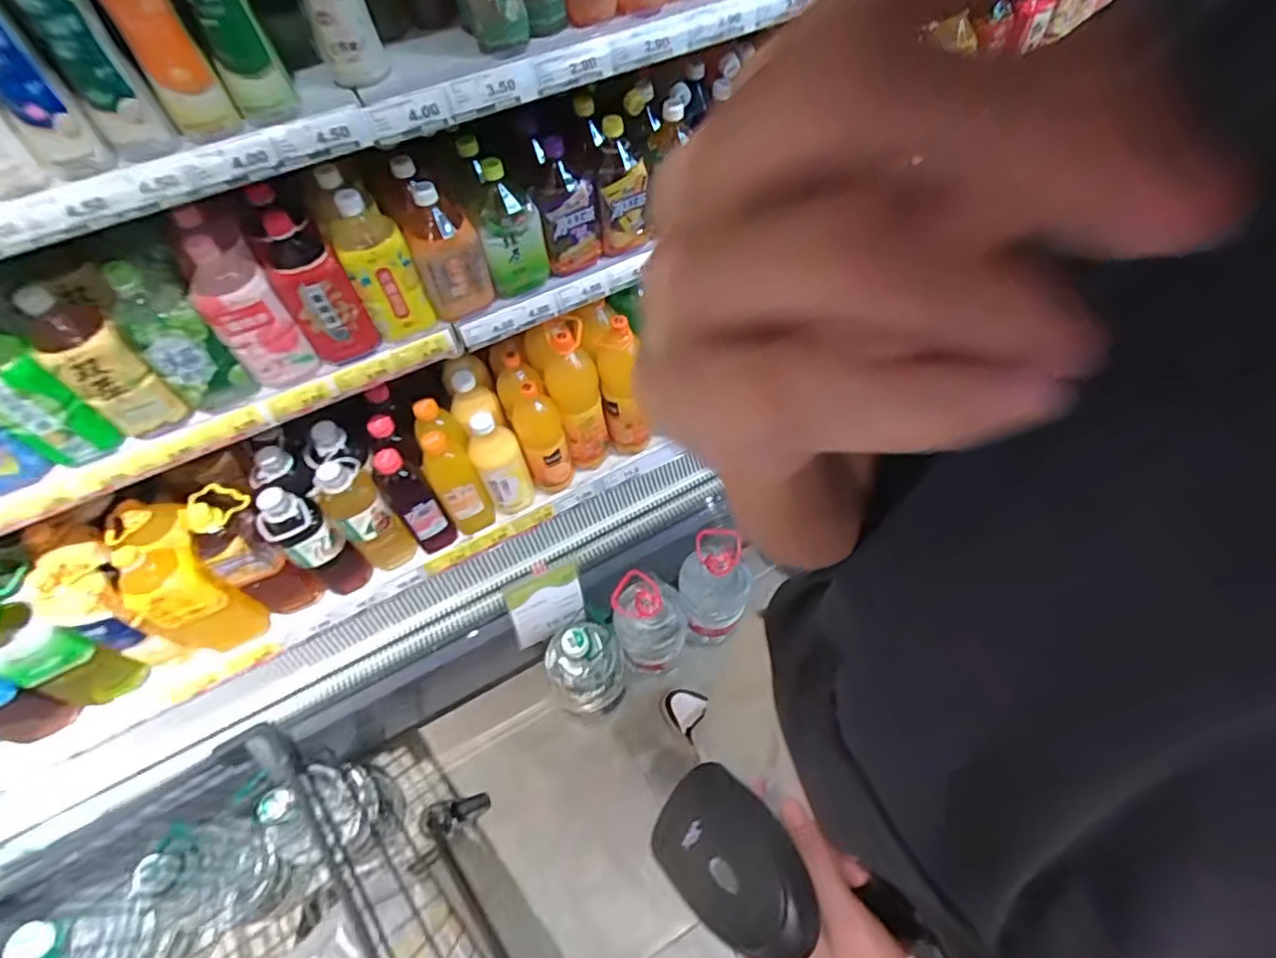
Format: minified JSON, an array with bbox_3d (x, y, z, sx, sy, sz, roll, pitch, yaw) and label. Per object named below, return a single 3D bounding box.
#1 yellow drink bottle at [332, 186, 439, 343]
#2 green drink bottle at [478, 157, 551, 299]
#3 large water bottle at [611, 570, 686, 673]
[{"bbox_3d":[-0.359,-0.300,0.819,0.084,0.206,0.076,-28,59,-15],"label":"yellow drink bottle"},{"bbox_3d":[-0.183,-0.364,0.869,0.082,0.200,0.068,-2,56,2],"label":"green drink bottle"},{"bbox_3d":[0.025,0.306,1.285,0.147,0.279,0.139,1,56,4],"label":"large water bottle"}]

